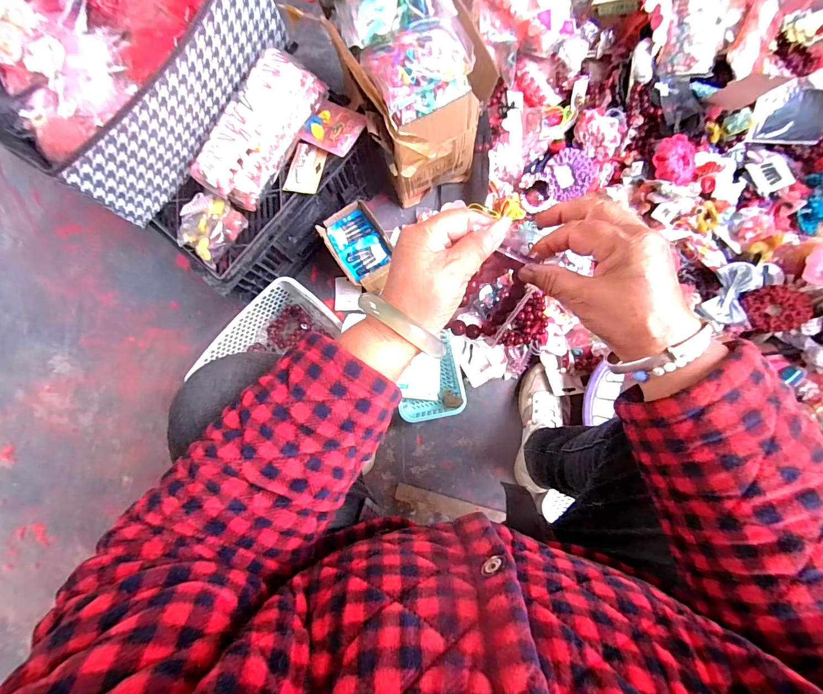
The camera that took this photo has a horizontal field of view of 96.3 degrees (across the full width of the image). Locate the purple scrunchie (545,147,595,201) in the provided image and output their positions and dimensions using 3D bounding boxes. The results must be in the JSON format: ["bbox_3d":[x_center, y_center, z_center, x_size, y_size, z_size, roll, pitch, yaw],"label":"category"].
[{"bbox_3d":[0.325,-0.356,0.760,0.089,0.025,0.096,0,87,4],"label":"purple scrunchie"}]

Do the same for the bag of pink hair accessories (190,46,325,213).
[{"bbox_3d":[-0.232,-0.329,0.573,0.091,0.071,0.225,33,88,6],"label":"bag of pink hair accessories"}]

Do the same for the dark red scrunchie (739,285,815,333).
[{"bbox_3d":[0.687,-0.071,0.697,0.091,0.024,0.091,-15,56,25],"label":"dark red scrunchie"}]

